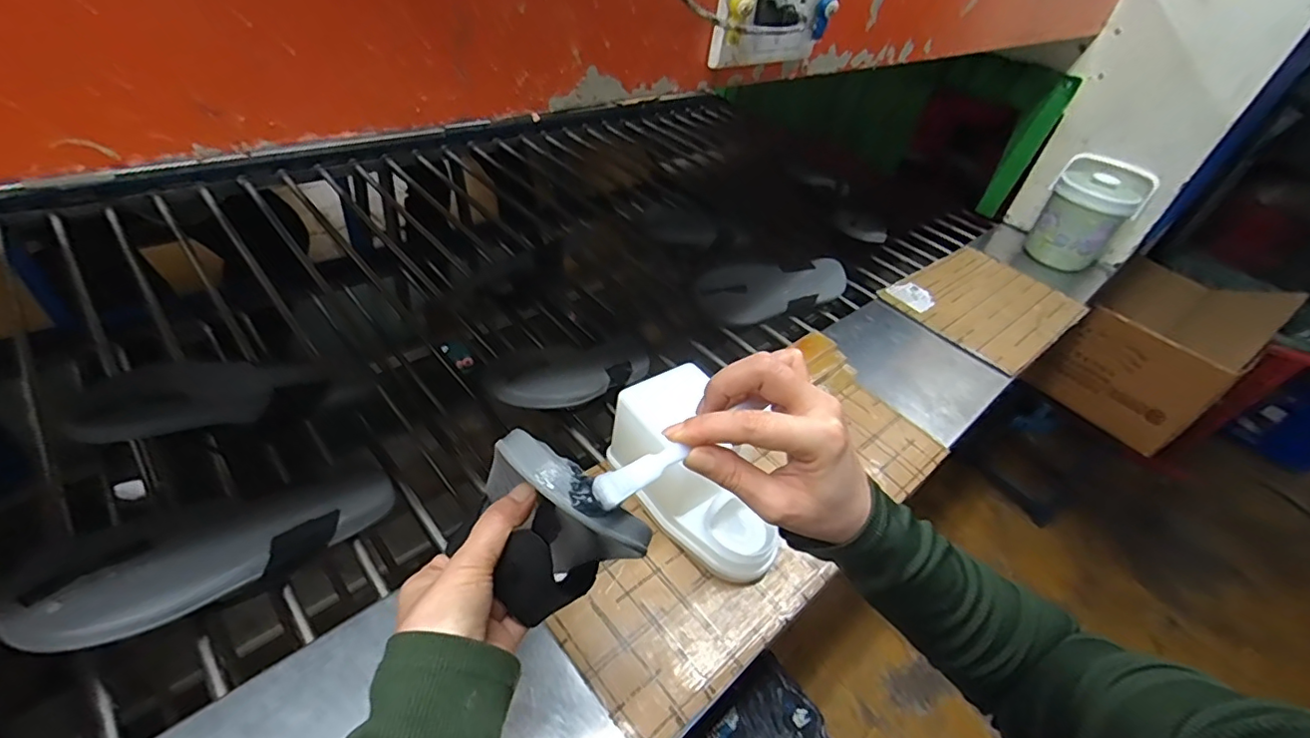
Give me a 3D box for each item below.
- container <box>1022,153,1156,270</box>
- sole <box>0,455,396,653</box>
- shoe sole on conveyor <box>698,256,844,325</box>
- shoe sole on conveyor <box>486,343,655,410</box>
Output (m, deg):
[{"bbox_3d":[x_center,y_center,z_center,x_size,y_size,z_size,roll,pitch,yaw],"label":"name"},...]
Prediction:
[{"bbox_3d":[0.912,-0.325,1.183,0.162,0.198,0.163,35,48,24],"label":"container"},{"bbox_3d":[-0.360,0.149,0.479,0.084,0.040,0.262,31,29,27],"label":"sole"},{"bbox_3d":[0.202,-0.137,0.935,0.272,0.098,0.018,-12,-1,-13],"label":"shoe sole on conveyor"},{"bbox_3d":[-0.087,0.002,0.698,0.082,0.025,0.277,29,24,25],"label":"shoe sole on conveyor"}]

